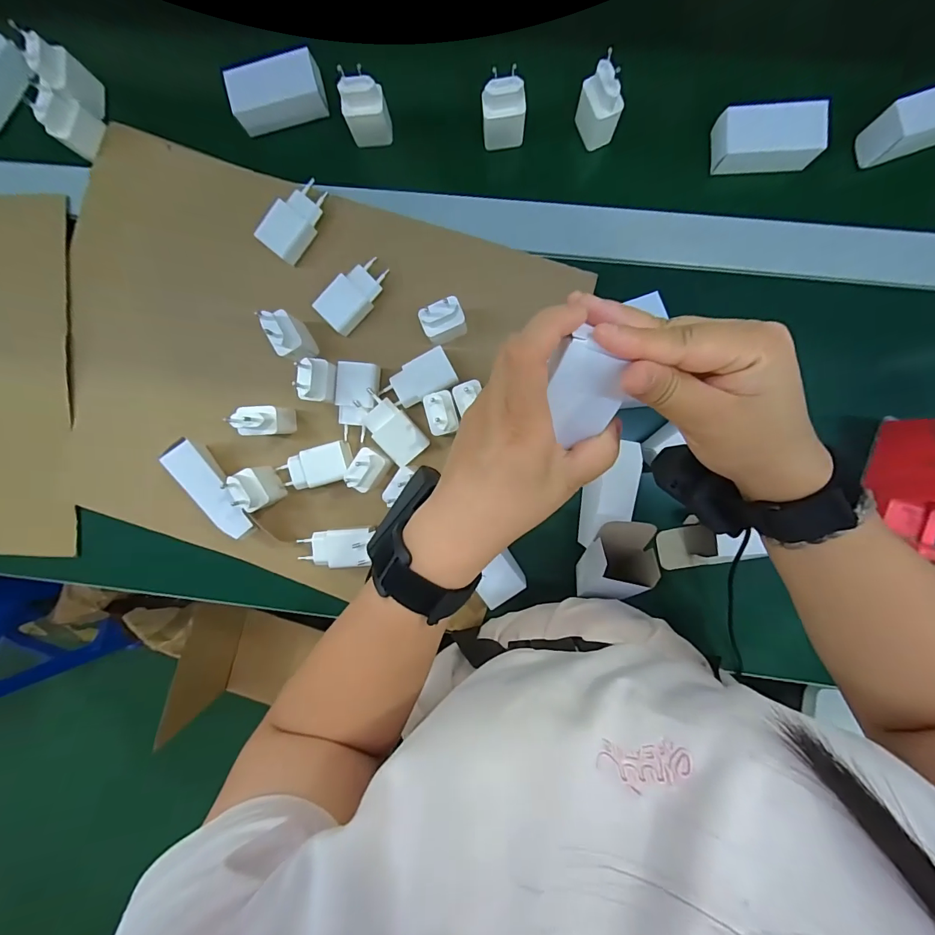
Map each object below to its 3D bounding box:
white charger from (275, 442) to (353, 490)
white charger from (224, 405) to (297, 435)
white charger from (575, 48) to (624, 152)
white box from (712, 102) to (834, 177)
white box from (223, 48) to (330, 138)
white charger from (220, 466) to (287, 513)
[{"bbox_3d":[-0.157,0.001,0.445,0.077,0.023,0.038,-16,92,4],"label":"white charger"},{"bbox_3d":[-0.200,-0.045,0.421,0.035,0.078,0.027,-4,92,3],"label":"white charger"},{"bbox_3d":[0.124,-0.342,0.407,0.027,0.065,0.039,-29,91,4],"label":"white charger"},{"bbox_3d":[0.286,-0.311,0.412,0.091,0.030,0.048,2,93,3],"label":"white box"},{"bbox_3d":[-0.191,-0.380,0.438,0.092,0.031,0.047,-8,92,3],"label":"white box"},{"bbox_3d":[-0.208,0.020,0.425,0.023,0.064,0.040,-29,91,4],"label":"white charger"}]

